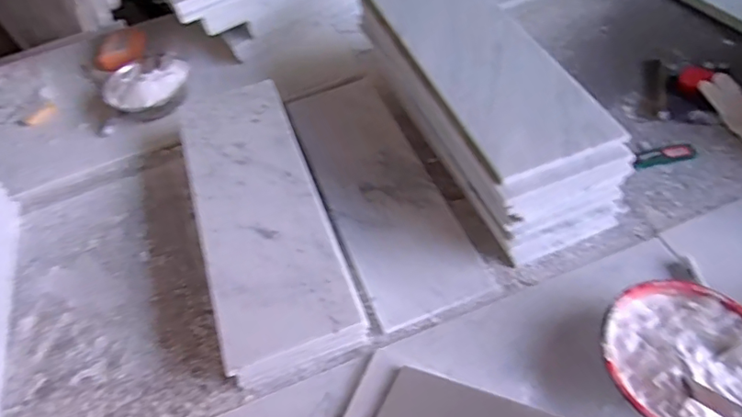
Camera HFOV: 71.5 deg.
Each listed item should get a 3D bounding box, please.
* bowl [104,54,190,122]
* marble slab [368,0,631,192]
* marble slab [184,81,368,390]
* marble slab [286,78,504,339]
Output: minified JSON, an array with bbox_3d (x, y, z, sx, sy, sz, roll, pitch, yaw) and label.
[{"bbox_3d":[-0.380,-0.200,0.891,0.137,0.063,0.133,-4,53,6],"label":"bowl"},{"bbox_3d":[0.132,-0.216,0.689,0.159,0.019,0.473,-19,53,-5],"label":"marble slab"},{"bbox_3d":[-0.150,-0.009,0.688,0.159,0.025,0.474,-21,54,-6],"label":"marble slab"},{"bbox_3d":[0.004,-0.046,0.773,0.153,0.018,0.479,-20,54,-6],"label":"marble slab"}]

